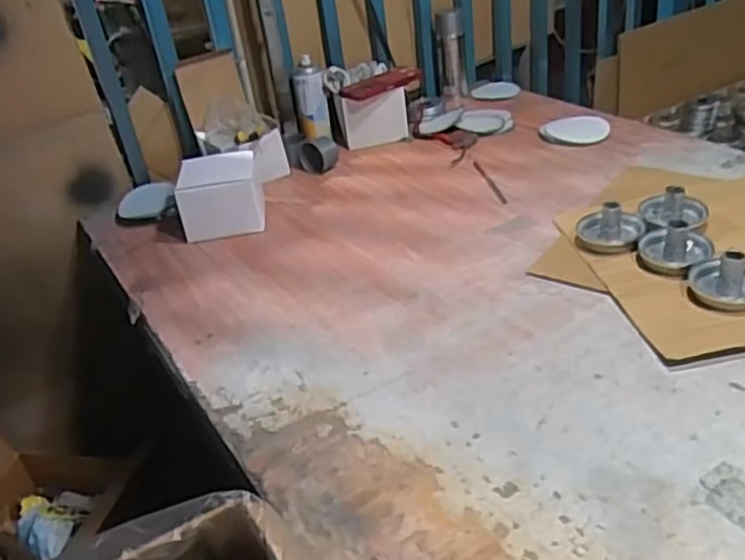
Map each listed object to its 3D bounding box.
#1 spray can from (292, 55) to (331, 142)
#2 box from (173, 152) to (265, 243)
[{"bbox_3d":[-0.126,-0.381,1.470,0.066,0.147,0.070,-5,32,3],"label":"spray can"},{"bbox_3d":[-0.258,-0.145,1.212,0.136,0.106,0.125,-11,32,-2],"label":"box"}]

